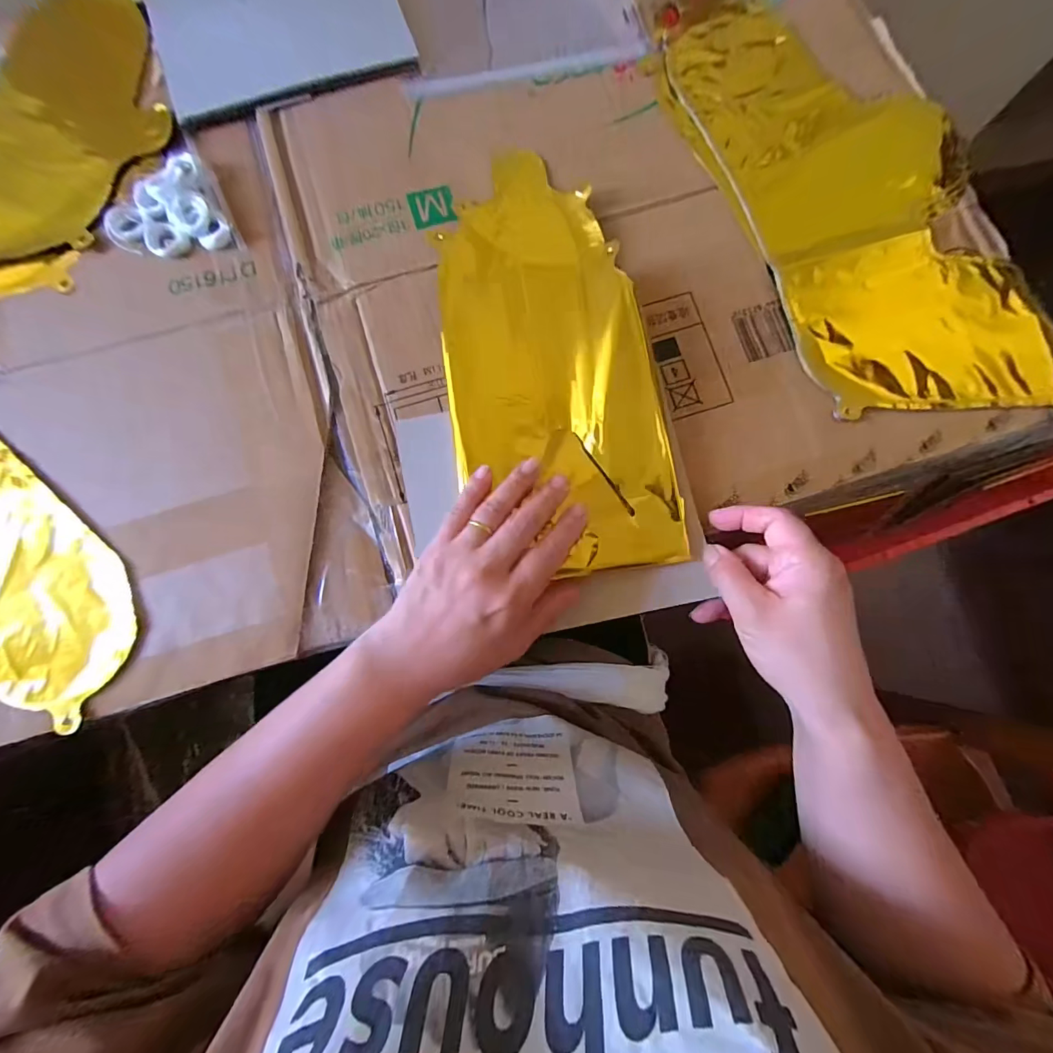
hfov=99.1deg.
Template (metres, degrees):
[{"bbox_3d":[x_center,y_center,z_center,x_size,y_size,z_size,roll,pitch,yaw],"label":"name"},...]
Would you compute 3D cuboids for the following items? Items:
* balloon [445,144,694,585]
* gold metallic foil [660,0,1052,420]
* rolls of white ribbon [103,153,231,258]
[{"bbox_3d":[0.015,-0.125,0.314,0.142,0.025,0.313,-9,81,1],"label":"balloon"},{"bbox_3d":[0.248,-0.247,0.339,0.177,0.015,0.378,-22,83,-1],"label":"gold metallic foil"},{"bbox_3d":[-0.270,-0.230,0.330,0.077,0.015,0.079,-29,83,-2],"label":"rolls of white ribbon"}]

